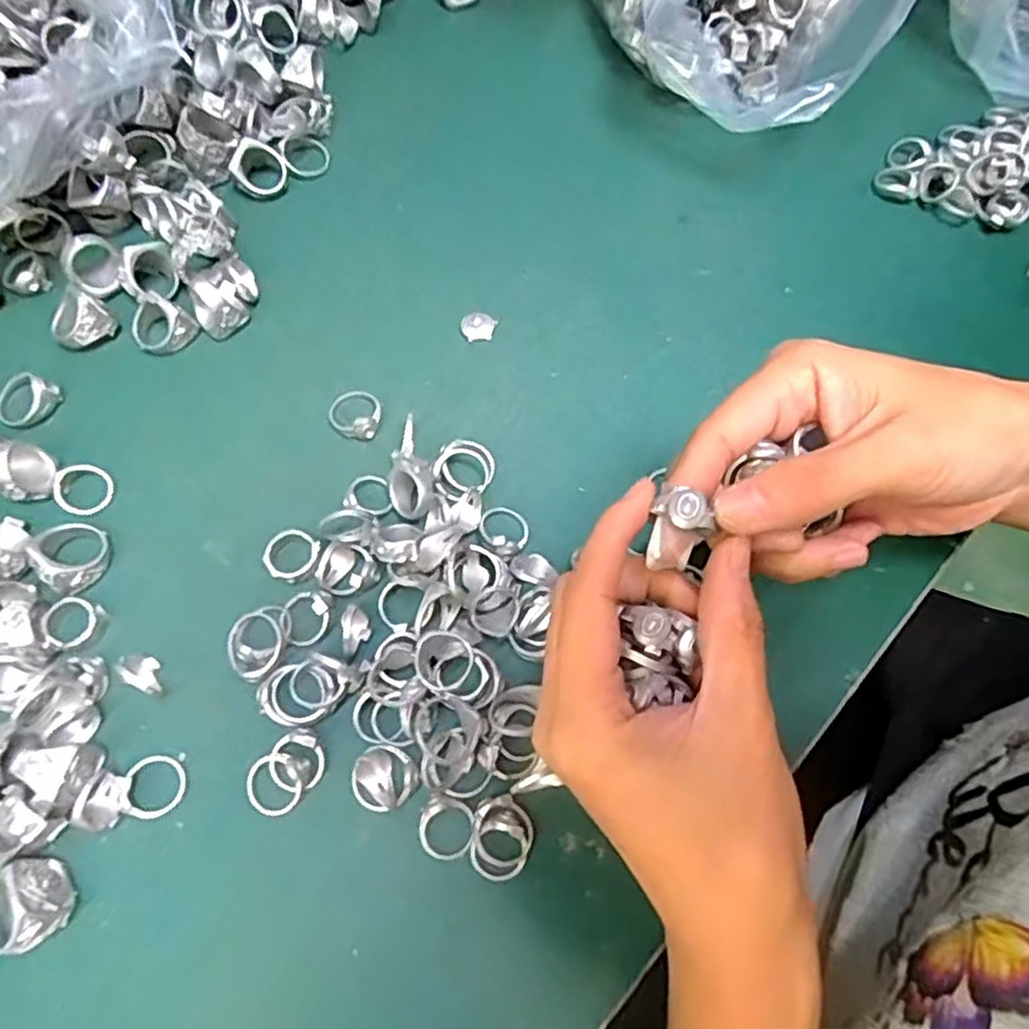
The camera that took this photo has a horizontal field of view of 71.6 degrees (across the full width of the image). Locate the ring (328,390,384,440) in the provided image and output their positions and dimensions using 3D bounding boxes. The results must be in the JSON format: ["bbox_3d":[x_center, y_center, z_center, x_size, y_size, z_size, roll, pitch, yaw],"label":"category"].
[{"bbox_3d":[-0.073,-0.047,0.322,0.023,0.009,0.026,2,67,-2],"label":"ring"}]

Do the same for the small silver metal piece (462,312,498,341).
[{"bbox_3d":[-0.017,-0.092,0.345,0.017,0.005,0.014,-6,68,-6],"label":"small silver metal piece"}]

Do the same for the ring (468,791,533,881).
[{"bbox_3d":[-0.004,0.117,0.260,0.022,0.006,0.028,13,67,2],"label":"ring"}]

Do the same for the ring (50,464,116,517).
[{"bbox_3d":[-0.183,-0.011,0.302,0.025,0.005,0.022,33,70,10],"label":"ring"}]

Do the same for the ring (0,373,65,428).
[{"bbox_3d":[-0.216,-0.050,0.315,0.022,0.009,0.023,1,68,-3],"label":"ring"}]

